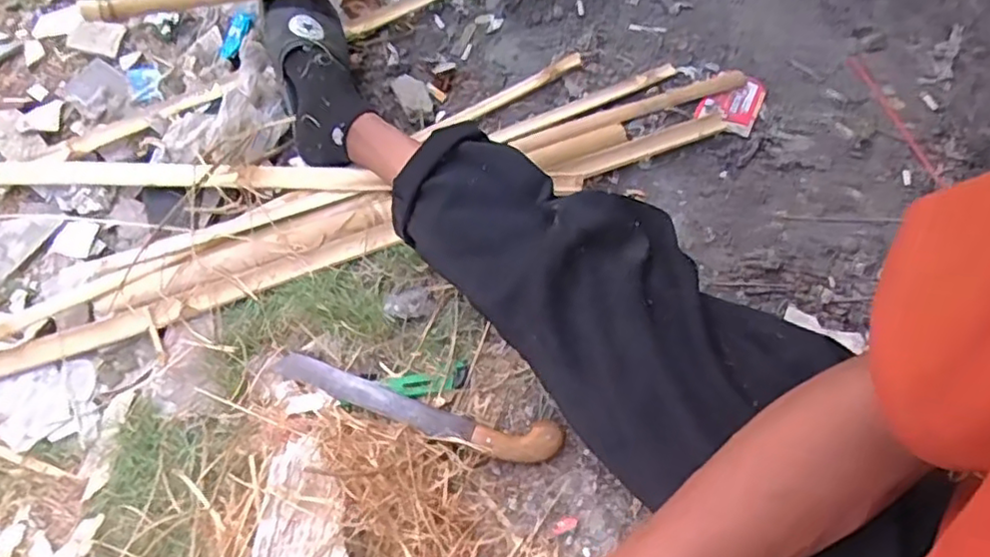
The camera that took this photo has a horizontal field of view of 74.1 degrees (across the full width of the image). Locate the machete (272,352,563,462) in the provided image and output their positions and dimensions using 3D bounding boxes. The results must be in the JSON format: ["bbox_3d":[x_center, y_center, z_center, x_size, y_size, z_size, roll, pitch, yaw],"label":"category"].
[{"bbox_3d":[-0.089,0.138,0.706,0.320,0.022,0.049,14,63,6],"label":"machete"}]

